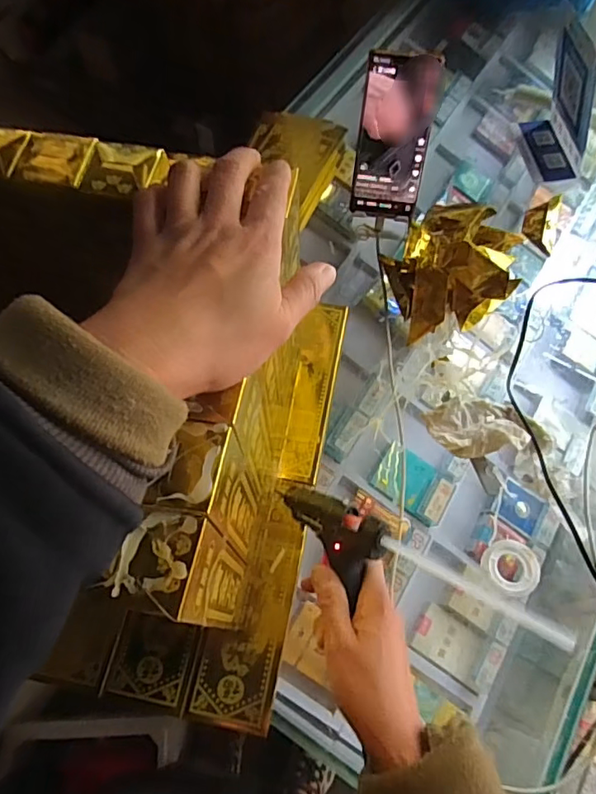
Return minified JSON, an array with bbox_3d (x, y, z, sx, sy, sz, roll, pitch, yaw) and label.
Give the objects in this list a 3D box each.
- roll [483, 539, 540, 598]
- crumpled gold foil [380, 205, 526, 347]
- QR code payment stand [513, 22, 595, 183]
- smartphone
[{"bbox_3d":[0.190,0.153,0.470,0.045,0.018,0.048,0,64,1],"label":"roll"},{"bbox_3d":[0.176,-0.153,0.590,0.138,0.051,0.196,37,70,17],"label":"crumpled gold foil"},{"bbox_3d":[0.327,-0.362,0.646,0.054,0.157,0.117,-5,64,-2],"label":"QR code payment stand"},{"bbox_3d":[0.103,-0.276,0.565,0.075,0.157,0.010,9,36,5],"label":"smartphone"}]

